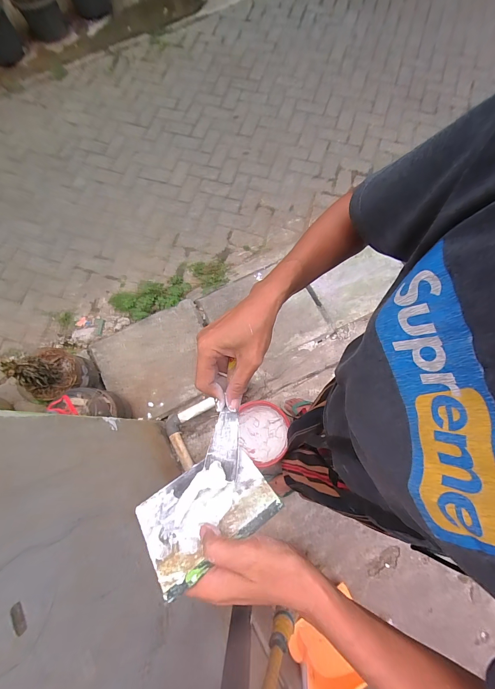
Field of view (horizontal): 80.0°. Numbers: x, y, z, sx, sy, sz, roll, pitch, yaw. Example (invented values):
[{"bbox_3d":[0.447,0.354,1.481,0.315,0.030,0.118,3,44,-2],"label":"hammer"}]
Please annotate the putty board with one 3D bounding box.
[{"bbox_3d":[-0.039,0.150,0.274,0.116,0.009,0.086,-31,44,-17],"label":"putty board"}]

